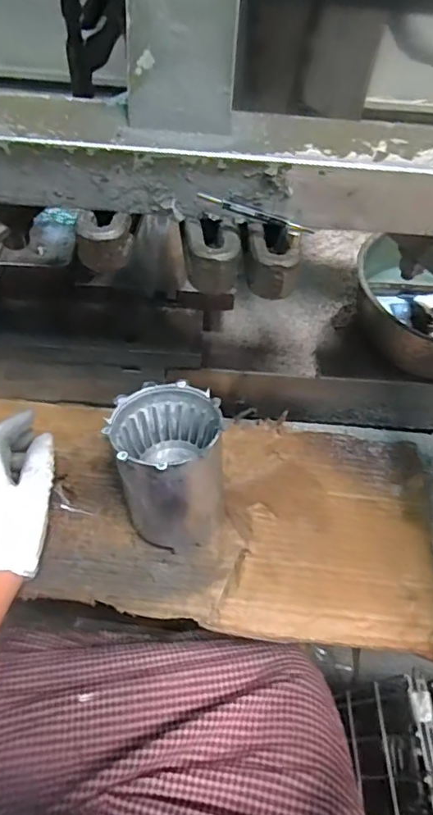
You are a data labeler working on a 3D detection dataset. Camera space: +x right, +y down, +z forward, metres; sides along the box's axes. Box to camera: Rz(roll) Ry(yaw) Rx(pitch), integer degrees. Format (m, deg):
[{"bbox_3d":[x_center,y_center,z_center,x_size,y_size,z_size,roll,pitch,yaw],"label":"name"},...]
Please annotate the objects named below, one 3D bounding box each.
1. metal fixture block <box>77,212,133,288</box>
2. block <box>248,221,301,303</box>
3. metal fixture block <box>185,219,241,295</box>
[{"bbox_3d":[-0.067,-0.095,0.318,0.028,0.031,0.031,7,56,0],"label":"metal fixture block"},{"bbox_3d":[0.033,-0.087,0.315,0.030,0.028,0.034,8,56,1],"label":"block"},{"bbox_3d":[-0.002,-0.089,0.317,0.031,0.026,0.034,2,56,-3],"label":"metal fixture block"}]

